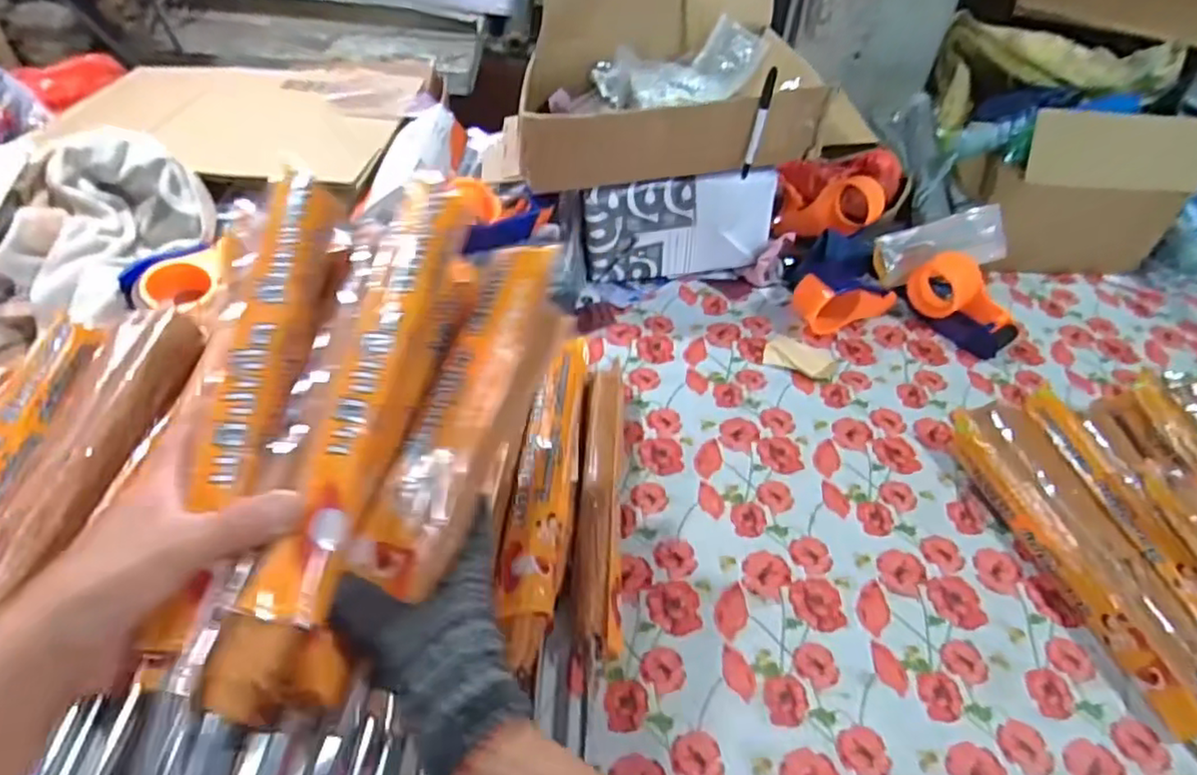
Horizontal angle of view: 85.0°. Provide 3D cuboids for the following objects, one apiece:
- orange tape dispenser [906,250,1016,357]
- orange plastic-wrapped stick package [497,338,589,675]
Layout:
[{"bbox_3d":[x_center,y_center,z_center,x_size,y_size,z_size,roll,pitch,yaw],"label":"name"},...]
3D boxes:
[{"bbox_3d":[0.483,-0.114,0.863,0.063,0.076,0.149,-24,52,-24],"label":"orange tape dispenser"},{"bbox_3d":[-0.050,0.096,0.620,0.055,0.068,0.327,6,47,1],"label":"orange plastic-wrapped stick package"}]

